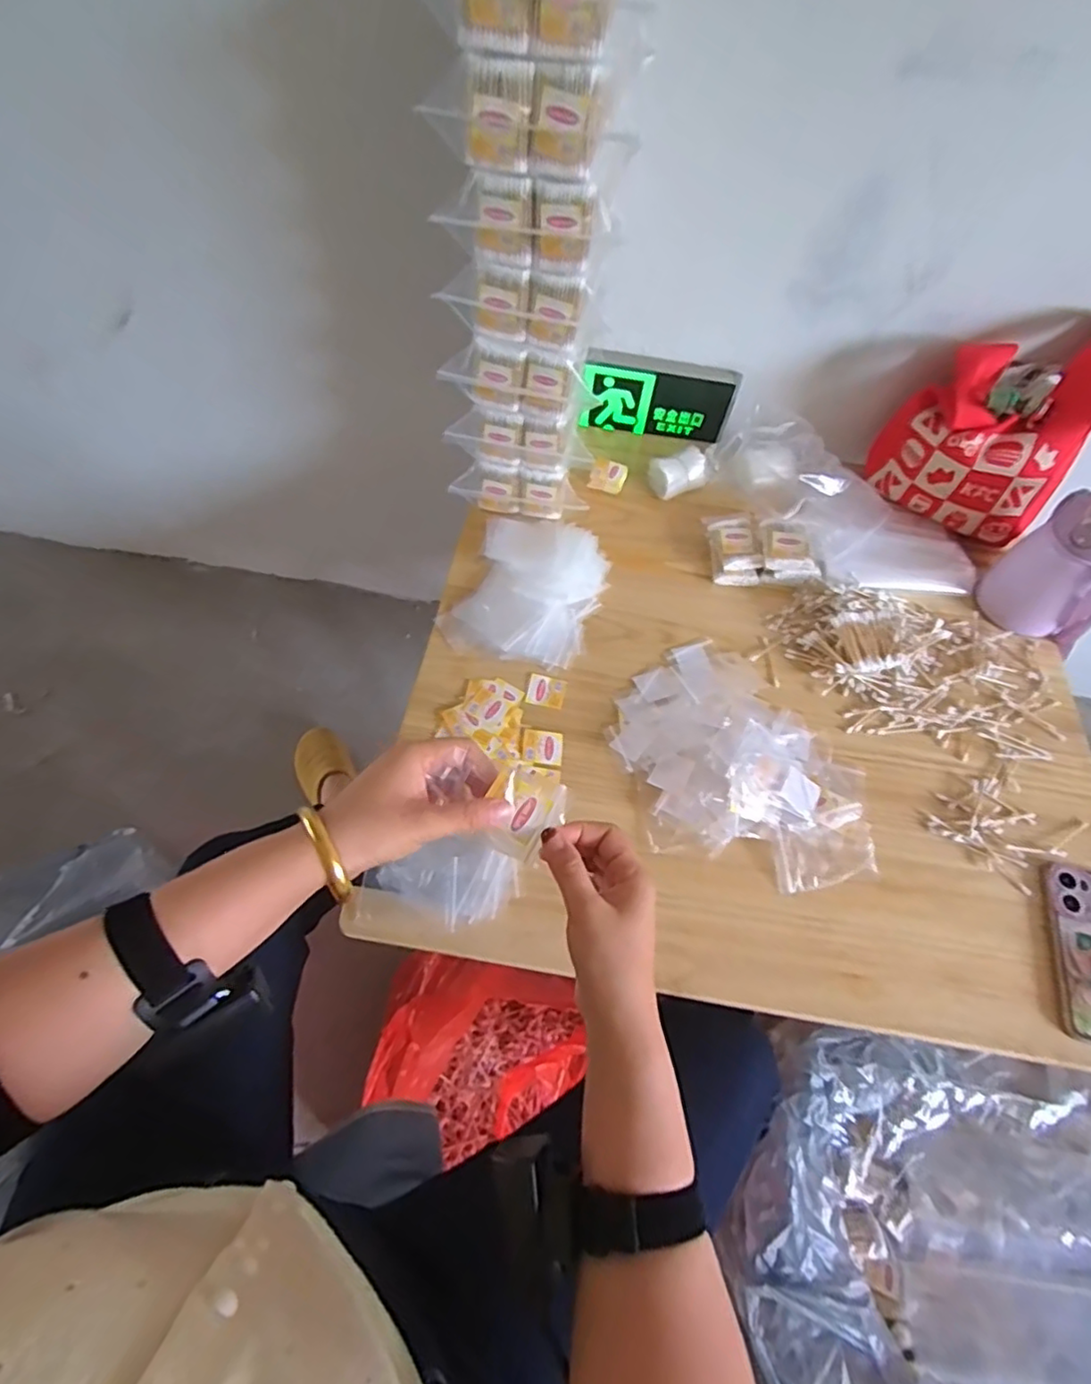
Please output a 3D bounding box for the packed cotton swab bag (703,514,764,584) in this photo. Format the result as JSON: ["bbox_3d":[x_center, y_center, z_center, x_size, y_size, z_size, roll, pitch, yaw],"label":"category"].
[{"bbox_3d":[0.246,-0.190,0.820,0.060,0.040,0.110,-3,59,-5],"label":"packed cotton swab bag"}]

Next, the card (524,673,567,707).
[{"bbox_3d":[0.001,-0.002,0.716,0.044,0.004,0.040,10,59,3],"label":"card"}]

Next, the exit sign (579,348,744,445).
[{"bbox_3d":[0.169,-0.432,0.920,0.213,0.110,0.027,8,59,1],"label":"exit sign"}]

